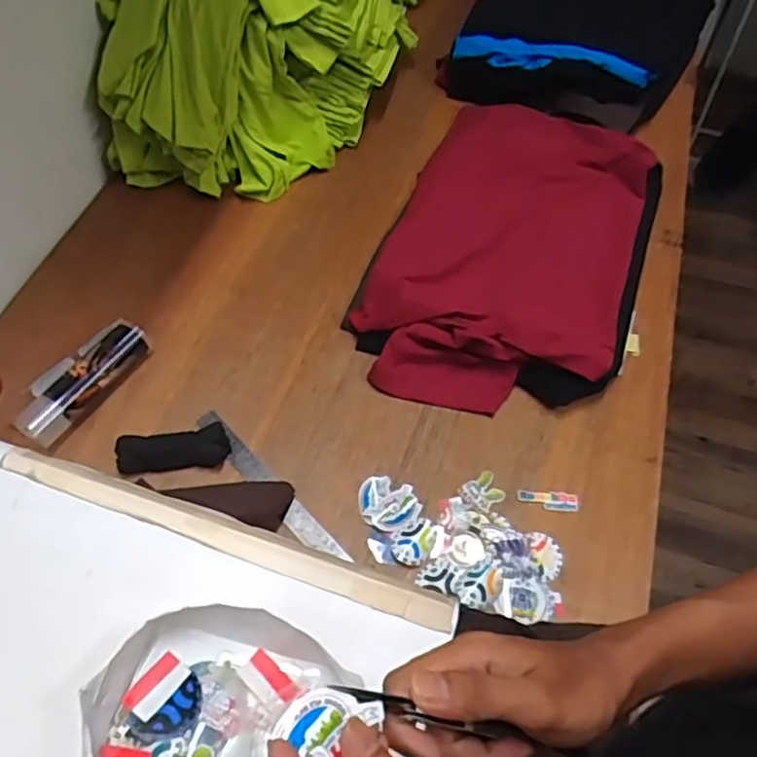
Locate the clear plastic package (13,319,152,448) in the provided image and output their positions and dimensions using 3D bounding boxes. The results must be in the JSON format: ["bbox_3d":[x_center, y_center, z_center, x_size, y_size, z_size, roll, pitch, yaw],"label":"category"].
[{"bbox_3d":[-0.373,0.005,0.839,0.077,0.051,0.183,31,61,18],"label":"clear plastic package"}]

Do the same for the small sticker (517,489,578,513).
[{"bbox_3d":[0.202,0.145,0.784,0.074,0.004,0.024,5,66,-2],"label":"small sticker"}]

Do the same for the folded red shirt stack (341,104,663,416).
[{"bbox_3d":[0.205,-0.199,0.977,0.364,0.081,0.589,17,58,10],"label":"folded red shirt stack"}]

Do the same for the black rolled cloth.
[{"bbox_3d":[-0.246,0.083,0.790,0.128,0.025,0.048,-5,57,-4],"label":"black rolled cloth"}]

